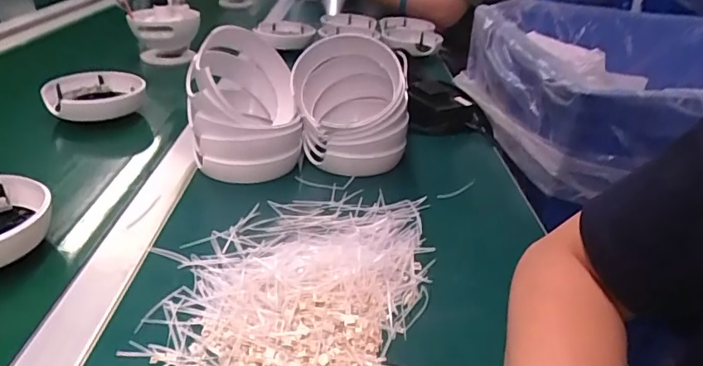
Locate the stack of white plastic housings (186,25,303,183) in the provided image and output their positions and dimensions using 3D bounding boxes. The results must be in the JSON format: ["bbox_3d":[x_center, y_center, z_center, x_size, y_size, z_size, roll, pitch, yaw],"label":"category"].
[{"bbox_3d":[-0.109,-0.081,0.526,0.110,0.116,0.122,-3,30,-12],"label":"stack of white plastic housings"}]

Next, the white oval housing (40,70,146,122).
[{"bbox_3d":[-0.319,-0.110,0.637,0.108,0.028,0.113,-15,34,-29],"label":"white oval housing"}]

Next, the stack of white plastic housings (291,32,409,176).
[{"bbox_3d":[0.001,-0.088,0.553,0.115,0.111,0.117,3,29,0],"label":"stack of white plastic housings"}]

